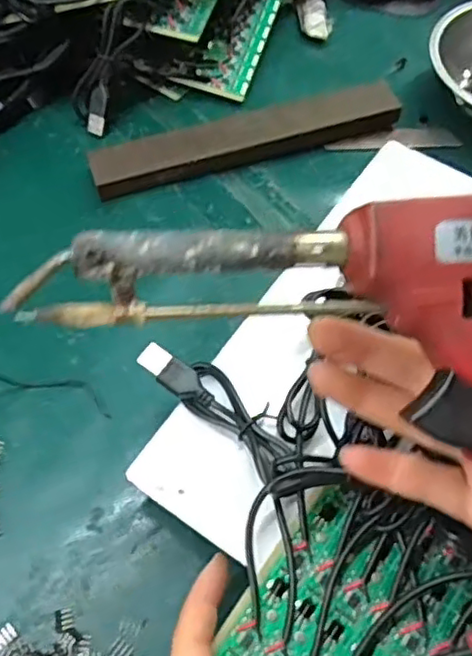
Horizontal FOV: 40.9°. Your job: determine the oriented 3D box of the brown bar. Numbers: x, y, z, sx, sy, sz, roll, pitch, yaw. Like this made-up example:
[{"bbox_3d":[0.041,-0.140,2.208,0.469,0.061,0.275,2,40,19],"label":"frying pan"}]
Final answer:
[{"bbox_3d":[0.008,-0.124,0.410,0.200,0.018,0.029,-17,63,-10],"label":"brown bar"}]

